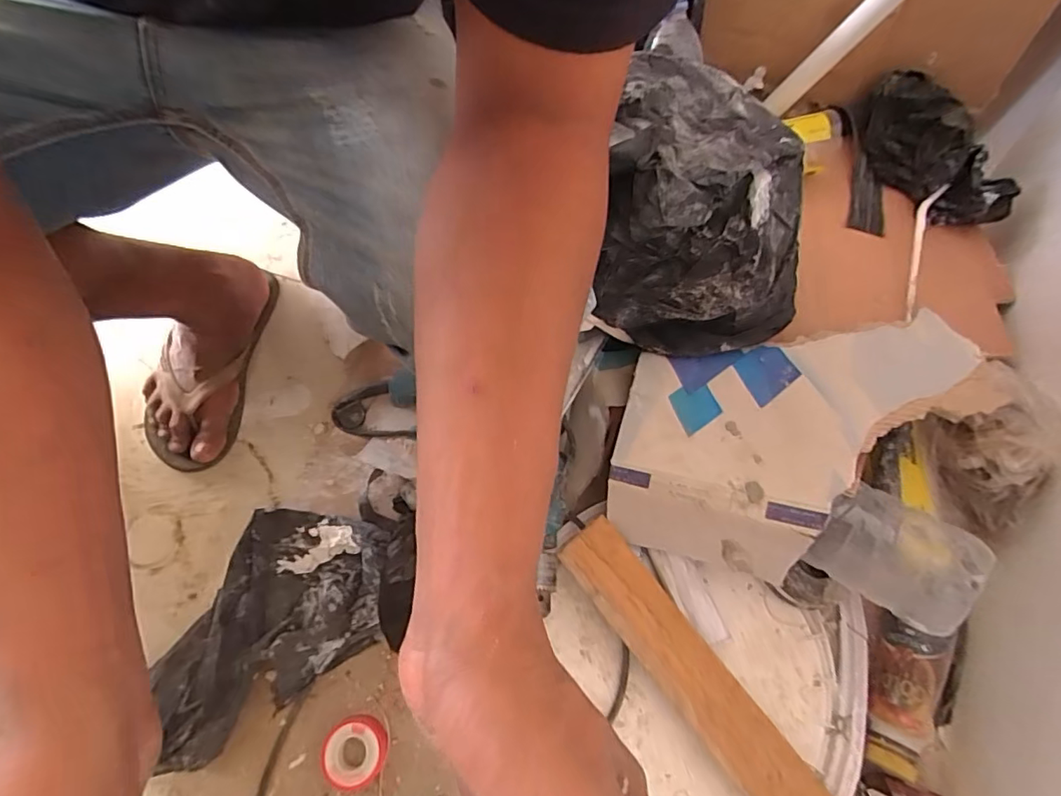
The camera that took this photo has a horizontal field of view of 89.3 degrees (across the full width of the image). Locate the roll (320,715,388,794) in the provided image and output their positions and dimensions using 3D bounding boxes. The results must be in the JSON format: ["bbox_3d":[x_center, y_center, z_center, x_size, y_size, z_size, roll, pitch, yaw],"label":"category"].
[{"bbox_3d":[-0.157,0.316,0.479,0.053,0.021,0.057,0,69,1],"label":"roll"}]

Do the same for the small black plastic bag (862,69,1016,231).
[{"bbox_3d":[0.458,-0.280,0.608,0.097,0.061,0.194,-24,70,-8],"label":"small black plastic bag"}]

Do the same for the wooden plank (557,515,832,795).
[{"bbox_3d":[0.178,0.283,0.457,0.062,0.012,0.416,-37,75,-14],"label":"wooden plank"}]

